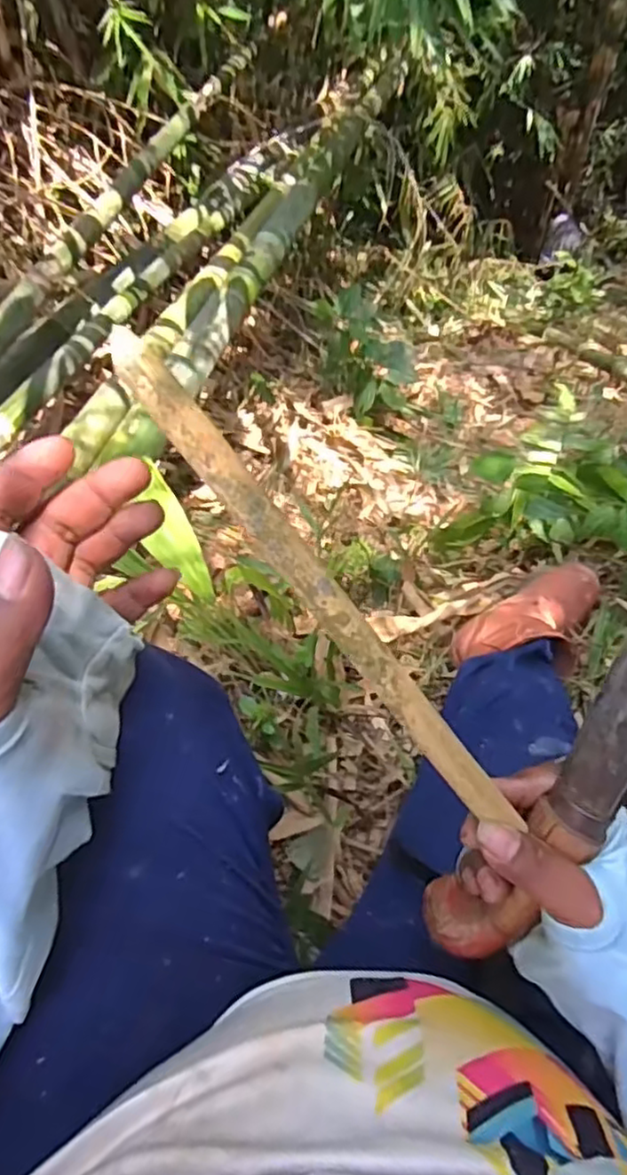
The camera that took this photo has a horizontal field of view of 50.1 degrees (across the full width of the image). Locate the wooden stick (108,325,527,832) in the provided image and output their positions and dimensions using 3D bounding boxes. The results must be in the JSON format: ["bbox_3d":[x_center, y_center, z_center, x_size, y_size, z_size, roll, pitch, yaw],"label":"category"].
[{"bbox_3d":[0.012,0.015,0.275,0.016,0.005,0.268,-44,112,-15],"label":"wooden stick"}]

